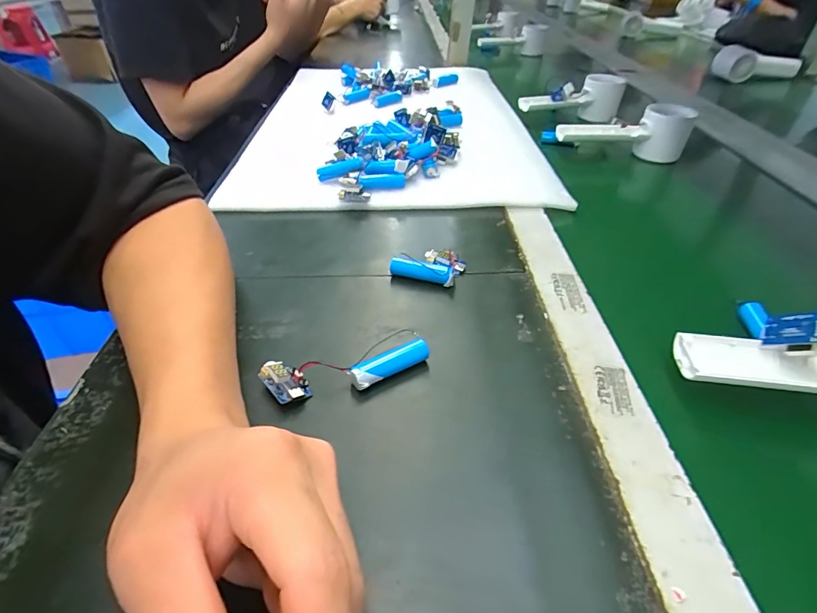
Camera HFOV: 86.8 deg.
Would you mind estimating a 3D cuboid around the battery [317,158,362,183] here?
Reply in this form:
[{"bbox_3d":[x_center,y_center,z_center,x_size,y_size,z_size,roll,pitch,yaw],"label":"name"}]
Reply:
[{"bbox_3d":[-0.072,-0.146,0.456,0.049,0.012,0.017,-17,42,0],"label":"battery"}]

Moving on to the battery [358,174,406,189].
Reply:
[{"bbox_3d":[-0.027,-0.130,0.439,0.045,0.013,0.015,2,41,4],"label":"battery"}]

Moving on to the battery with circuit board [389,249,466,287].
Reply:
[{"bbox_3d":[0.015,-0.033,0.347,0.054,0.019,0.034,13,42,15],"label":"battery with circuit board"}]

